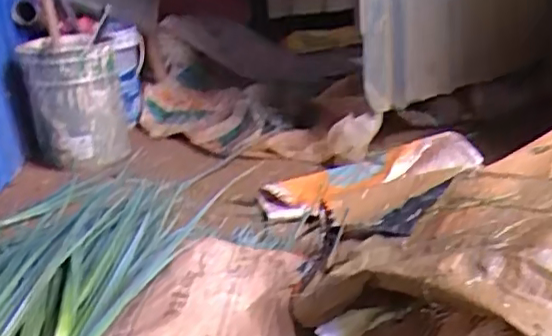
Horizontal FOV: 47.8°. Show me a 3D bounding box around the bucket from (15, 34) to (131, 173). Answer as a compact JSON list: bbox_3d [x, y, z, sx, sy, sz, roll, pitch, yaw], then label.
[{"bbox_3d":[-0.598,-0.194,1.872,0.279,0.374,0.279,-11,20,-17],"label":"bucket"}]

